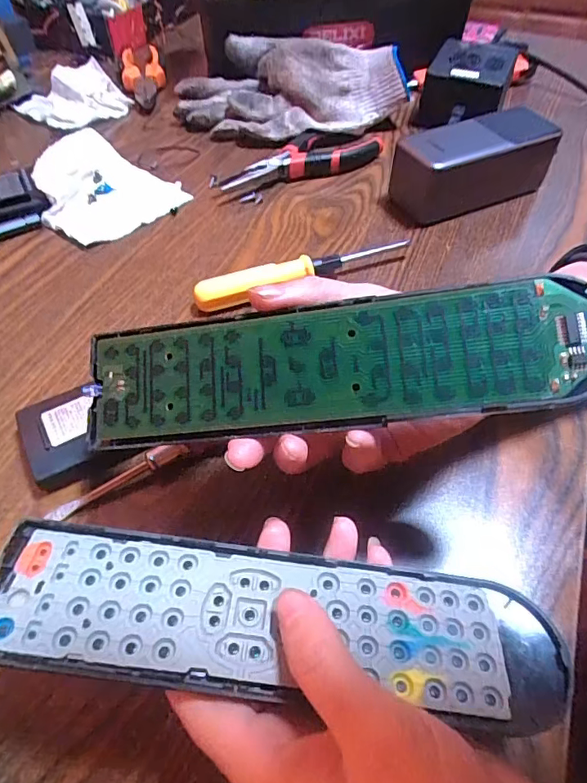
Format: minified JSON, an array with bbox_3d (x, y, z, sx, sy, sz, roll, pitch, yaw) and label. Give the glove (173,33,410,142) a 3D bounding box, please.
[{"bbox_3d":[-0.005,-0.303,0.503,0.224,0.077,0.109,6,50,2],"label":"glove"}]

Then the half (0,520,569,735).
[{"bbox_3d":[-0.006,0.078,0.169,0.194,0.009,0.048,7,50,-1],"label":"half"}]

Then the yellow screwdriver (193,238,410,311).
[{"bbox_3d":[0.009,-0.085,0.344,0.157,0.016,0.016,-17,53,-16],"label":"yellow screwdriver"}]

